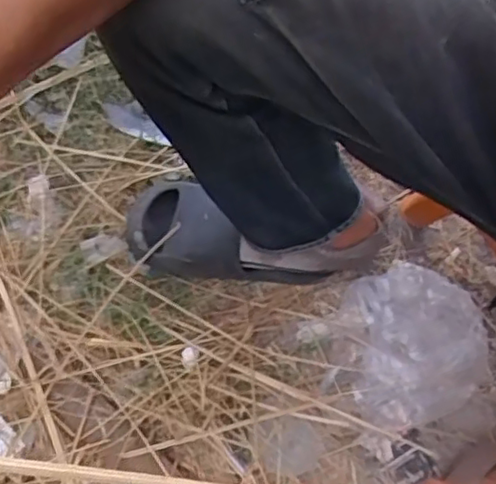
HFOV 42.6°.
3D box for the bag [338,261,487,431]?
[{"bbox_3d":[0.206,0.121,0.793,0.161,0.068,0.201,-8,73,-2],"label":"bag"}]

